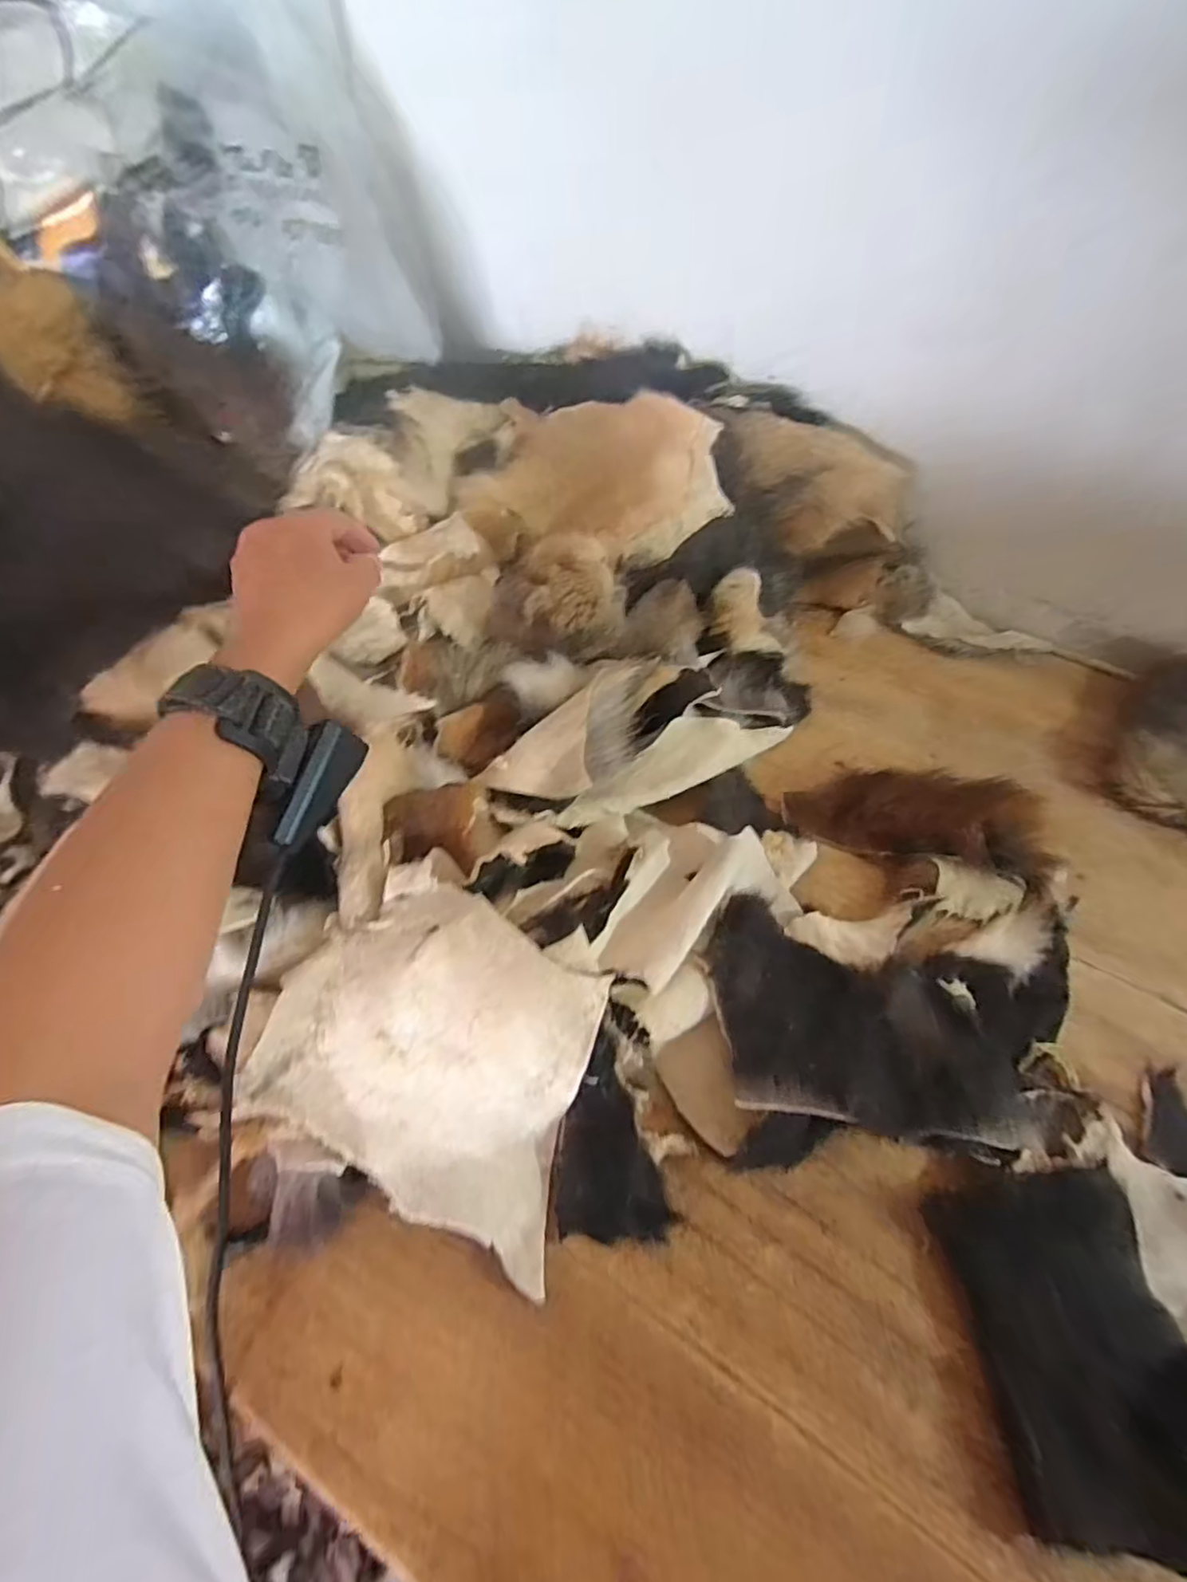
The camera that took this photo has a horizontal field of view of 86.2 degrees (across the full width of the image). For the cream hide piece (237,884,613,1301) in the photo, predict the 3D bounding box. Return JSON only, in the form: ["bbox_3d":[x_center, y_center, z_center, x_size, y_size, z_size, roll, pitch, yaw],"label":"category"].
[{"bbox_3d":[-0.082,0.138,0.343,0.180,0.063,0.139,26,65,16],"label":"cream hide piece"}]

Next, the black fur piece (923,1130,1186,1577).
[{"bbox_3d":[0.255,0.251,0.299,0.163,0.031,0.136,-16,61,-7],"label":"black fur piece"}]

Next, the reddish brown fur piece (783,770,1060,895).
[{"bbox_3d":[0.225,0.014,0.441,0.168,0.048,0.068,14,62,10],"label":"reddish brown fur piece"}]

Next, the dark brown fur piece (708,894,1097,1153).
[{"bbox_3d":[0.185,0.123,0.367,0.228,0.036,0.141,1,60,3],"label":"dark brown fur piece"}]

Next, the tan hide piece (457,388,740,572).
[{"bbox_3d":[-0.002,-0.245,0.490,0.213,0.050,0.150,20,63,13],"label":"tan hide piece"}]

